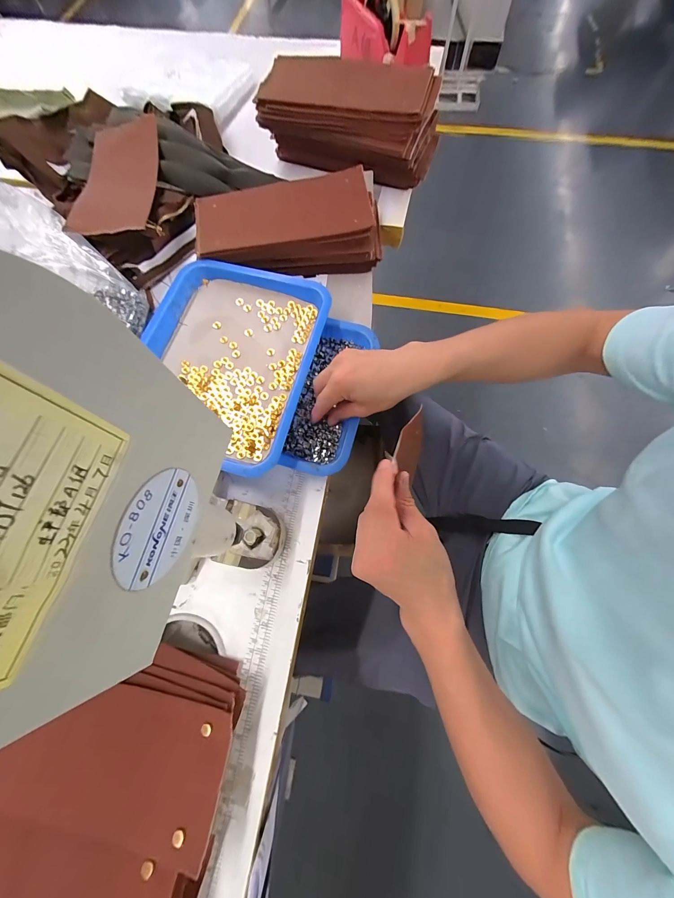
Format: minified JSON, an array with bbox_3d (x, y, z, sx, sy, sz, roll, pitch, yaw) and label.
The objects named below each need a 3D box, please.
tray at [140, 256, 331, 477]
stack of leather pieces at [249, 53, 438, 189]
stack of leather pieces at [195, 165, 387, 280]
[{"bbox_3d":[-0.153,-0.121,0.413,0.231,0.036,0.272,15,73,7],"label":"tray"},{"bbox_3d":[0.020,-0.549,0.525,0.280,0.098,0.144,18,73,8],"label":"stack of leather pieces"},{"bbox_3d":[-0.075,-0.337,0.483,0.266,0.076,0.127,-9,72,-1],"label":"stack of leather pieces"}]

